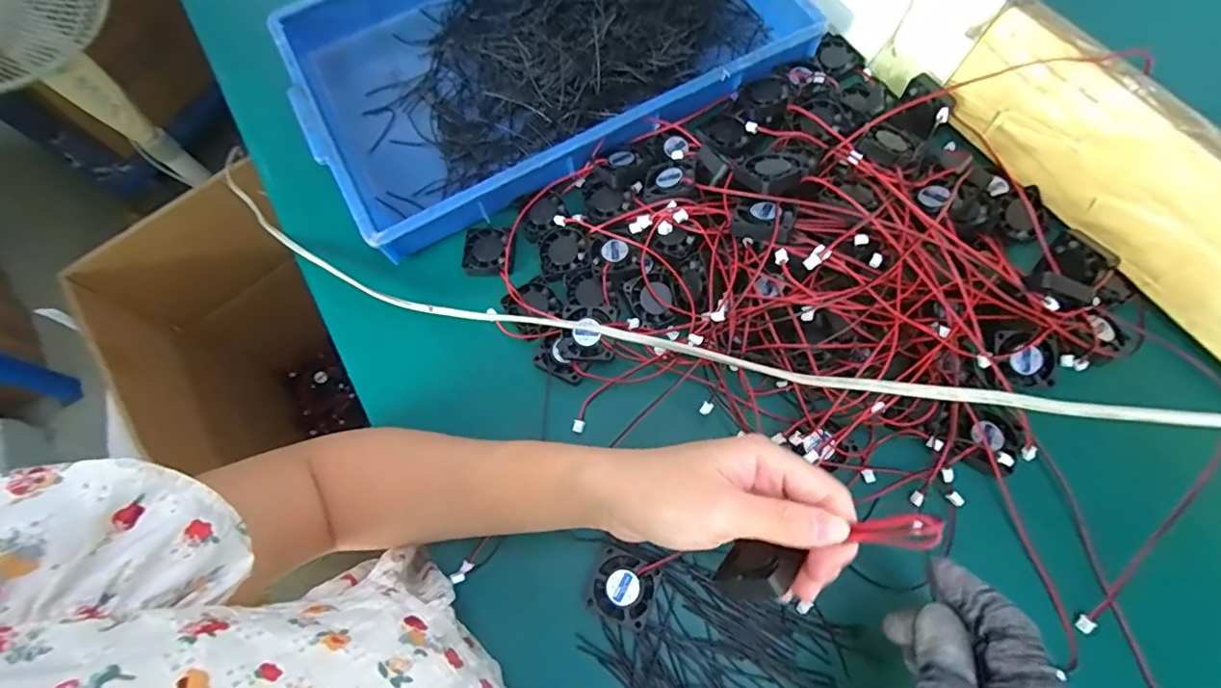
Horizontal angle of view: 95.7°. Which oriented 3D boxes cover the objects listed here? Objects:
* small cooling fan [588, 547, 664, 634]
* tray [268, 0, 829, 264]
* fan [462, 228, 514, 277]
[{"bbox_3d":[0.009,0.155,0.352,0.040,0.015,0.040,22,73,12],"label":"small cooling fan"},{"bbox_3d":[-0.070,-0.287,0.511,0.437,0.049,0.308,-27,71,-9],"label":"tray"},{"bbox_3d":[-0.099,-0.076,0.446,0.040,0.009,0.043,-2,69,3],"label":"fan"}]

